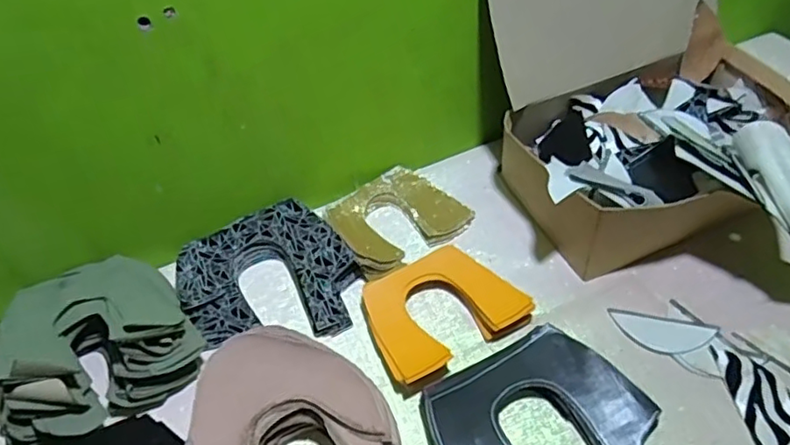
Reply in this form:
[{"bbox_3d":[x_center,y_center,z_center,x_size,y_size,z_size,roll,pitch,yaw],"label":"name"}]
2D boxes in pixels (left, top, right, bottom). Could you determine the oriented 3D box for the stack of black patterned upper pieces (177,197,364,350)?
[{"bbox_3d":[-0.143,0.061,0.694,0.187,0.036,0.180,-18,47,-14],"label":"stack of black patterned upper pieces"}]

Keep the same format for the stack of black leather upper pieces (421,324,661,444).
[{"bbox_3d":[0.131,0.190,0.540,0.186,0.036,0.179,-23,48,-18],"label":"stack of black leather upper pieces"}]

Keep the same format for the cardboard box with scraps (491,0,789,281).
[{"bbox_3d":[0.310,-0.140,0.678,0.338,0.287,0.360,-20,47,-16],"label":"cardboard box with scraps"}]

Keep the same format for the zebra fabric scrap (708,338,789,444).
[{"bbox_3d":[0.342,0.163,0.572,0.053,0.005,0.118,-7,48,1],"label":"zebra fabric scrap"}]

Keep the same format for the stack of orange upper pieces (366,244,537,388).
[{"bbox_3d":[0.048,0.090,0.649,0.159,0.023,0.125,-24,48,-19],"label":"stack of orange upper pieces"}]

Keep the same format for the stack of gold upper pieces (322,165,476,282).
[{"bbox_3d":[0.002,-0.008,0.756,0.163,0.022,0.142,-28,50,-23],"label":"stack of gold upper pieces"}]

